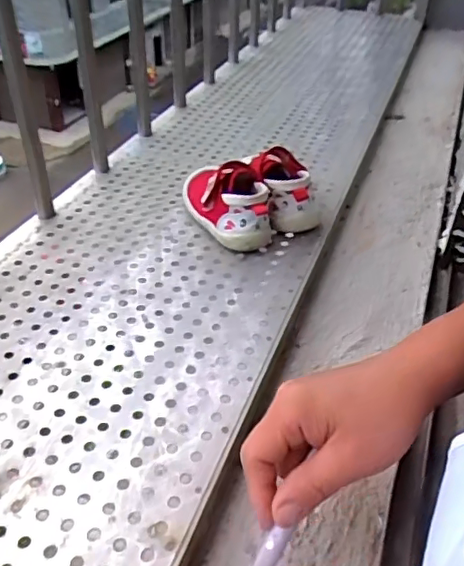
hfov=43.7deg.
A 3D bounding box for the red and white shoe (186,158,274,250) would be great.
[{"bbox_3d":[-0.008,-0.095,0.603,0.073,0.059,0.135,-7,39,-9],"label":"red and white shoe"}]

